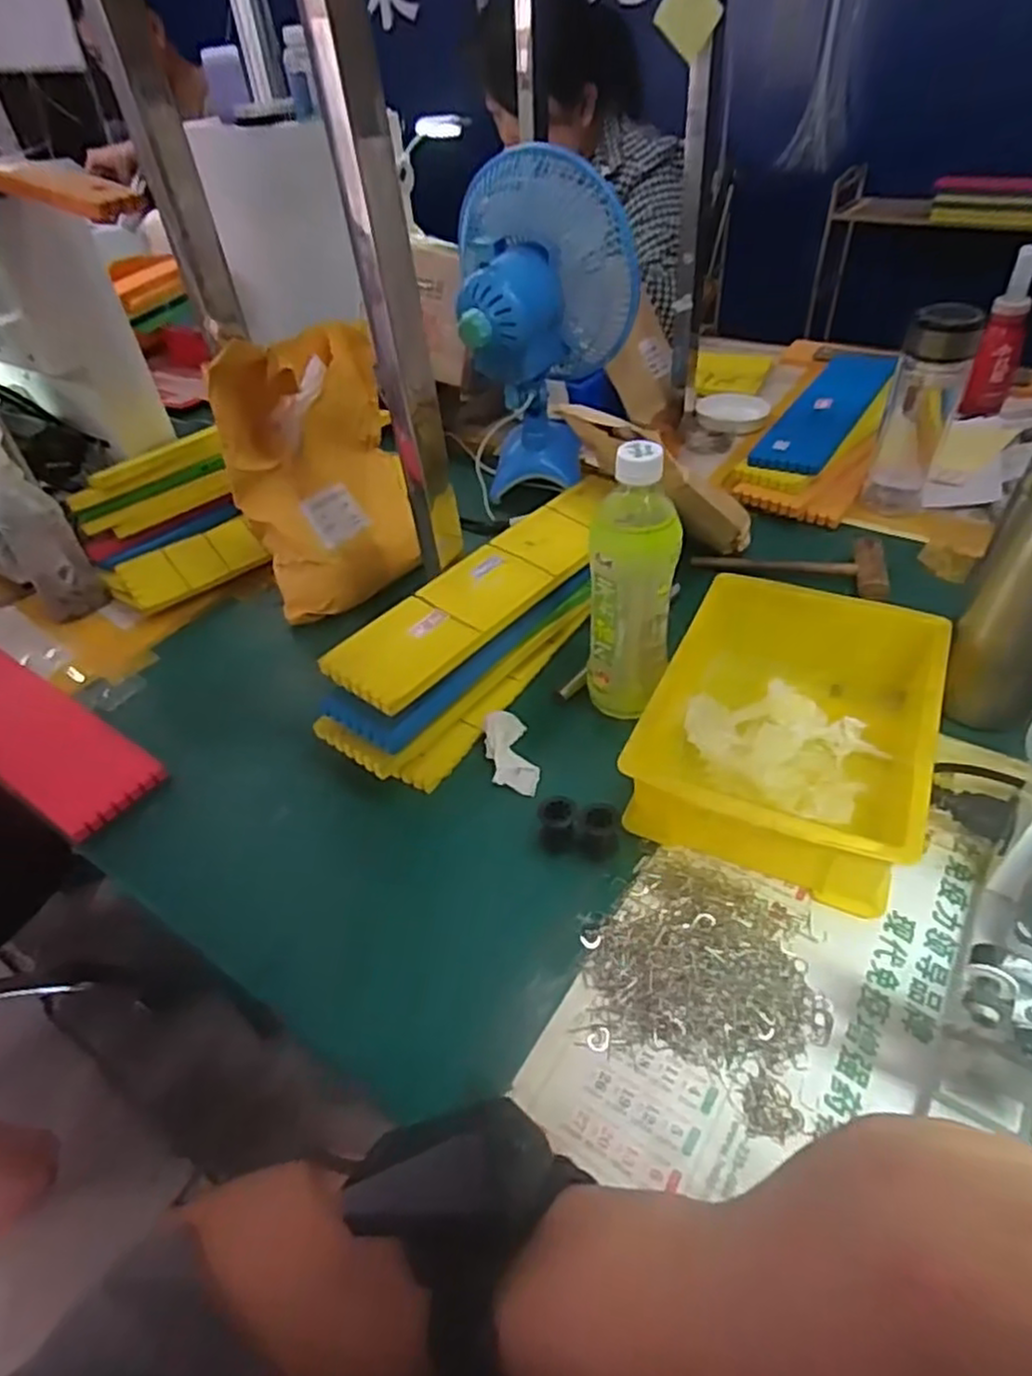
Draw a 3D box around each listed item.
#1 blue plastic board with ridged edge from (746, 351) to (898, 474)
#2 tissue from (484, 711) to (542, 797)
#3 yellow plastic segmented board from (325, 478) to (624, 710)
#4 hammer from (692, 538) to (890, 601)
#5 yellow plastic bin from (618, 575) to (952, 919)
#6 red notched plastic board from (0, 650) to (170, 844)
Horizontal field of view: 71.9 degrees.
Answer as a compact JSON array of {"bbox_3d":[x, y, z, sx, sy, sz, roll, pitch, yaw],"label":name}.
[{"bbox_3d":[0.398,-0.355,0.895,0.092,0.013,0.340,18,49,31],"label":"blue plastic board with ridged edge"},{"bbox_3d":[-0.004,0.049,0.558,0.035,0.020,0.073,-12,44,-7],"label":"tissue"},{"bbox_3d":[-0.011,-0.092,0.600,0.076,0.015,0.329,29,53,31],"label":"yellow plastic segmented board"},{"bbox_3d":[0.279,-0.133,0.715,0.184,0.029,0.079,18,48,23],"label":"hammer"},{"bbox_3d":[0.197,0.027,0.519,0.178,0.074,0.232,17,48,22],"label":"yellow plastic bin"},{"bbox_3d":[-0.443,0.026,0.623,0.349,0.018,0.087,24,51,27],"label":"red notched plastic board"}]

